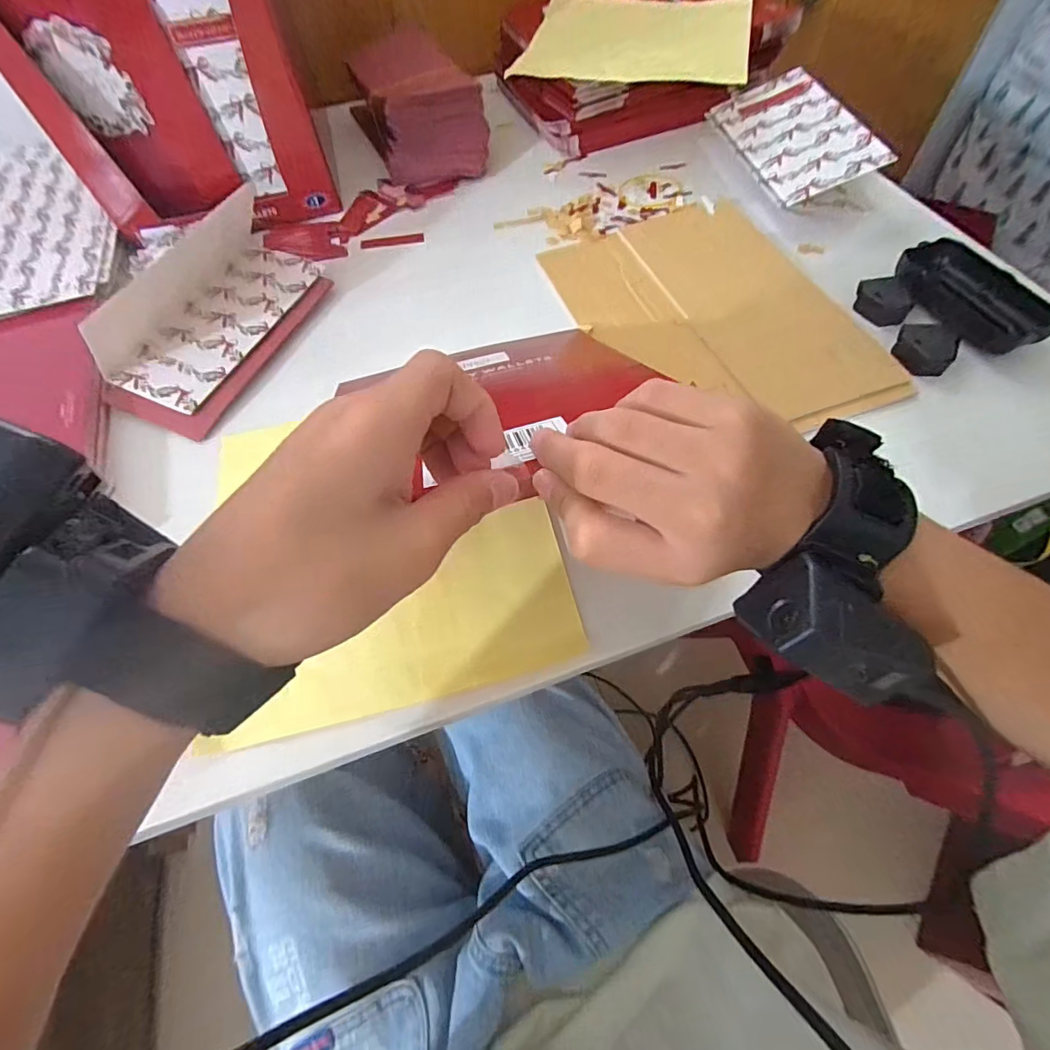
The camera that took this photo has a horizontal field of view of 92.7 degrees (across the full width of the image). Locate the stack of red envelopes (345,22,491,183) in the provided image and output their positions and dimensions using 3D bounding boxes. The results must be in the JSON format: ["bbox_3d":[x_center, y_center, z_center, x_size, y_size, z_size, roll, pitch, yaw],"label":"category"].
[{"bbox_3d":[-0.116,-0.438,0.524,0.108,0.075,0.176,-21,62,-9],"label":"stack of red envelopes"}]

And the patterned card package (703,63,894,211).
[{"bbox_3d":[0.245,-0.357,0.456,0.090,0.006,0.175,-19,62,10],"label":"patterned card package"}]

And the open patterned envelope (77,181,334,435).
[{"bbox_3d":[-0.245,-0.181,0.395,0.105,0.052,0.203,19,64,14],"label":"open patterned envelope"}]

